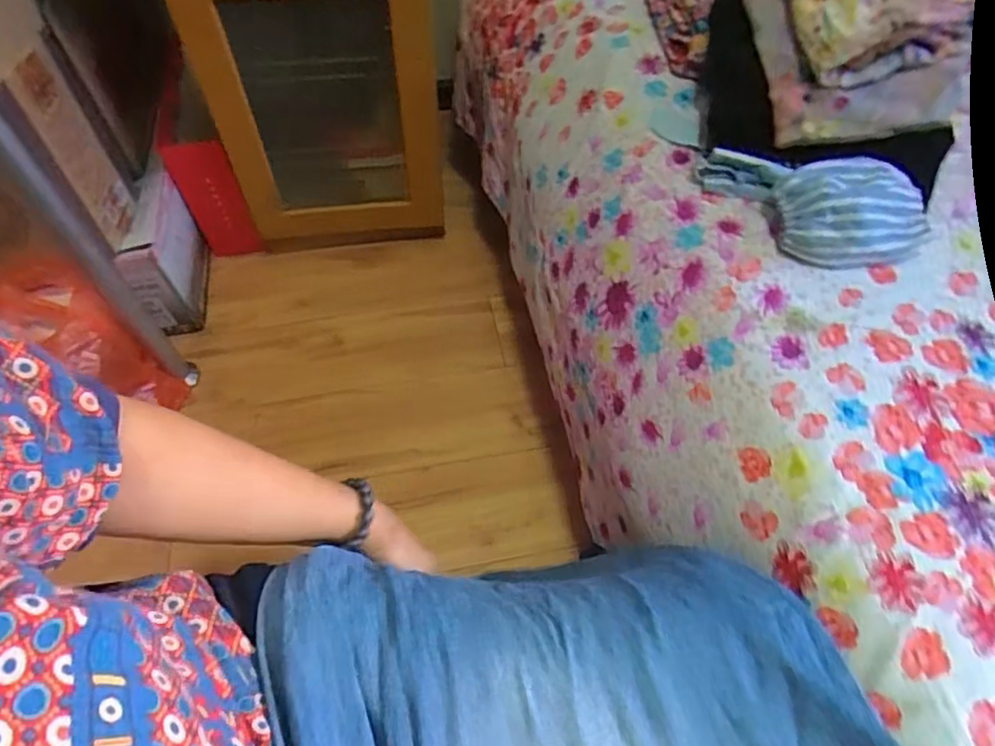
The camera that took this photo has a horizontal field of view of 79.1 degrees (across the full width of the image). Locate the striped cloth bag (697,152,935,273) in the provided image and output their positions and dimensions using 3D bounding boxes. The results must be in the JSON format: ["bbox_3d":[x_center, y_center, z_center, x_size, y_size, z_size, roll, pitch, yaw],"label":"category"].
[{"bbox_3d":[0.284,-0.149,0.543,0.189,0.061,0.109,11,57,4],"label":"striped cloth bag"}]

